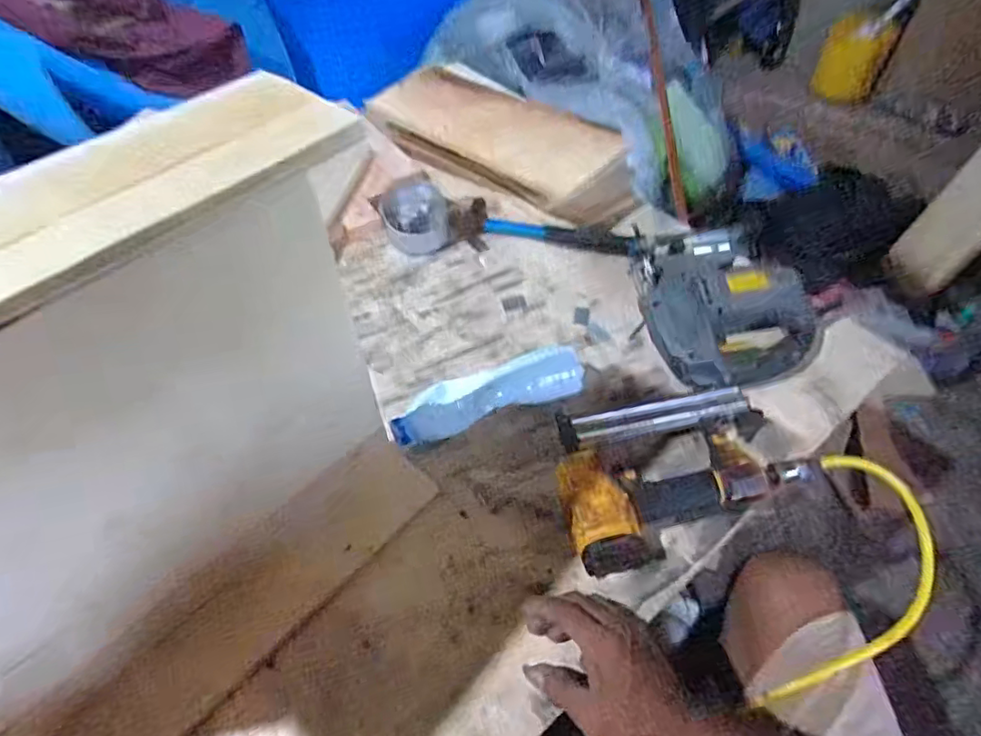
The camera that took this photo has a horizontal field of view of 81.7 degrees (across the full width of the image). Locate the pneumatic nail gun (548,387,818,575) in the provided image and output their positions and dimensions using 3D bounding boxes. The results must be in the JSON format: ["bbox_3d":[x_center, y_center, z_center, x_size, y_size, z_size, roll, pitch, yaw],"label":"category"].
[{"bbox_3d":[0.183,0.085,0.564,0.255,0.057,0.169,-16,52,-11],"label":"pneumatic nail gun"}]

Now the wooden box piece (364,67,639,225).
[{"bbox_3d":[0.008,-0.367,0.914,0.419,0.103,0.160,32,58,25],"label":"wooden box piece"}]

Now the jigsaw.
[{"bbox_3d":[0.286,-0.079,0.691,0.199,0.067,0.202,-14,51,-10],"label":"jigsaw"}]

